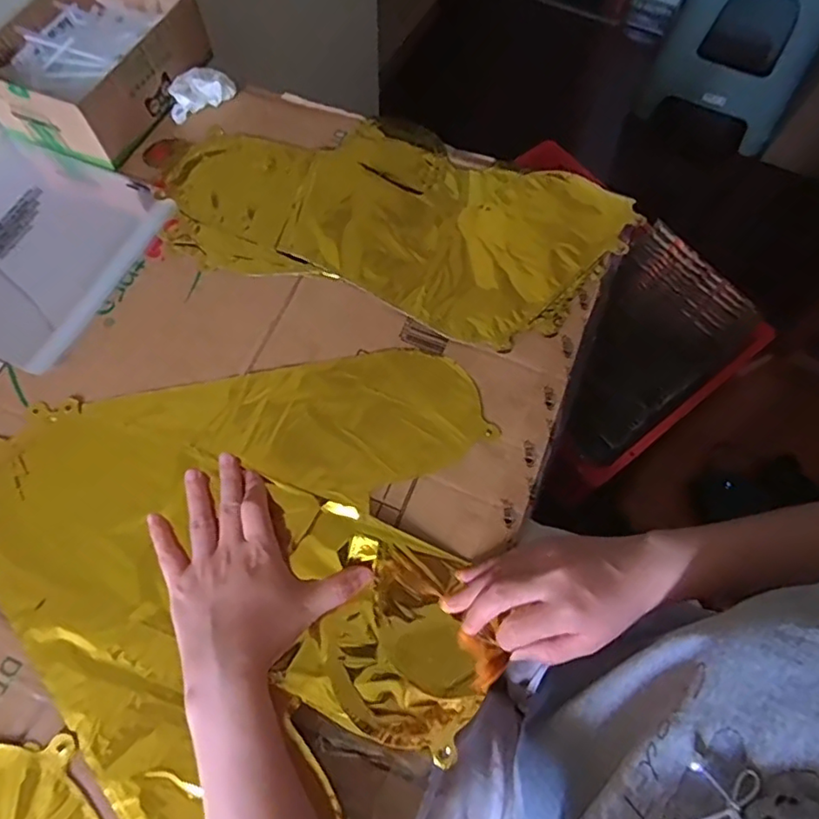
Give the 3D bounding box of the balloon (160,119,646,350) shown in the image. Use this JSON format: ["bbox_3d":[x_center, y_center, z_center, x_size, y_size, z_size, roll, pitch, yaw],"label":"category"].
[{"bbox_3d":[-0.013,-0.185,0.526,0.399,0.020,0.210,17,67,6],"label":"balloon"}]

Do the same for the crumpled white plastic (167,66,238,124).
[{"bbox_3d":[-0.209,-0.314,0.574,0.067,0.024,0.031,-38,72,-16],"label":"crumpled white plastic"}]

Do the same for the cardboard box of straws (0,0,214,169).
[{"bbox_3d":[-0.295,-0.332,0.554,0.145,0.068,0.192,19,67,7],"label":"cardboard box of straws"}]

